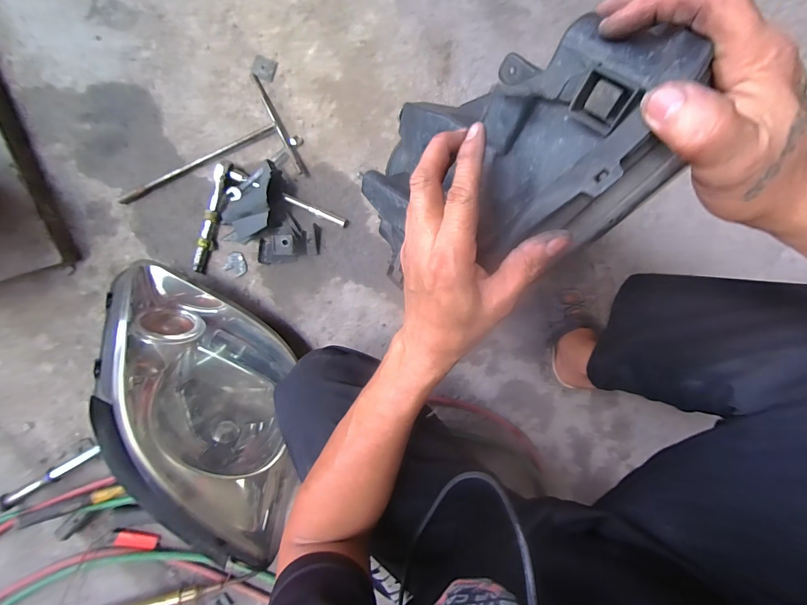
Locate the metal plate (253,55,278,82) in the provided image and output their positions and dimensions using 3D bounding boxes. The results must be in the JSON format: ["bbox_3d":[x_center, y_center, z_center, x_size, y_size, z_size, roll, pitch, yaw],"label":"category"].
[{"bbox_3d":[-0.232,-0.391,0.595,0.035,0.004,0.034,18,97,-5],"label":"metal plate"}]

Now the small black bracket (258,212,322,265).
[{"bbox_3d":[-0.199,-0.108,0.608,0.109,0.030,0.077,-7,99,-2],"label":"small black bracket"}]

